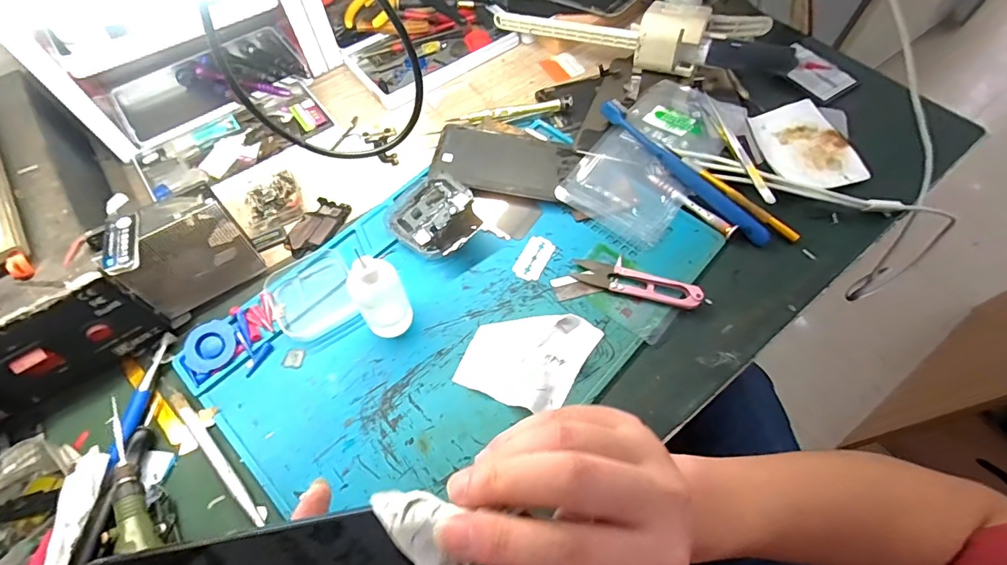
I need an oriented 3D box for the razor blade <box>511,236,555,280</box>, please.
[{"bbox_3d":[0.026,-0.021,0.391,0.024,0.004,0.044,25,64,13],"label":"razor blade"}]

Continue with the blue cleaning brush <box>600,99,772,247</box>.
[{"bbox_3d":[0.159,-0.102,0.417,0.017,0.026,0.187,-36,67,-17],"label":"blue cleaning brush"}]

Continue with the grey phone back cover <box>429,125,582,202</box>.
[{"bbox_3d":[0.001,-0.111,0.434,0.127,0.010,0.071,10,62,2],"label":"grey phone back cover"}]

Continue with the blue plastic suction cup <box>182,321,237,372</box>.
[{"bbox_3d":[-0.219,0.047,0.349,0.034,0.010,0.038,36,68,18],"label":"blue plastic suction cup"}]

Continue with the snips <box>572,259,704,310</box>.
[{"bbox_3d":[0.105,0.000,0.370,0.098,0.015,0.023,19,63,10],"label":"snips"}]

